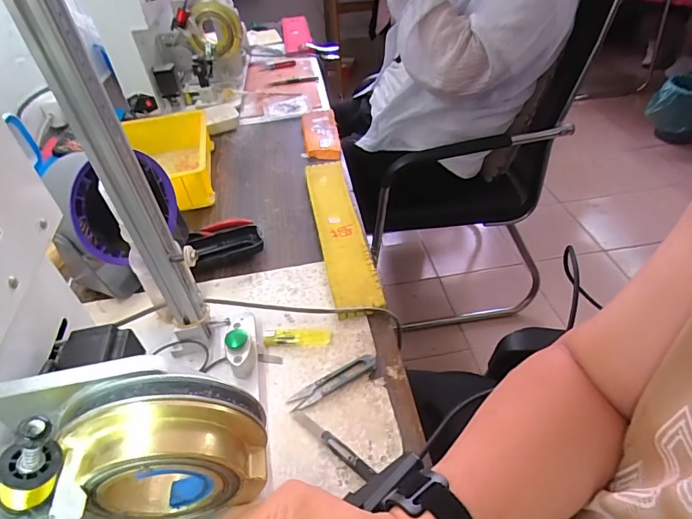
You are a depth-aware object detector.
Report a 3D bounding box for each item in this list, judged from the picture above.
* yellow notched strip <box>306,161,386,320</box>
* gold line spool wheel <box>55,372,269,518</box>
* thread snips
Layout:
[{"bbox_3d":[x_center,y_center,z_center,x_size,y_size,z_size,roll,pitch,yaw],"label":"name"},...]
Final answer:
[{"bbox_3d":[-0.011,-0.050,0.654,0.064,0.023,0.347,-11,44,-4],"label":"yellow notched strip"},{"bbox_3d":[-0.104,0.116,0.264,0.103,0.098,0.046,-11,43,-7],"label":"gold line spool wheel"},{"bbox_3d":[-0.013,0.130,0.462,0.101,0.007,0.023,-25,47,-17],"label":"thread snips"}]

